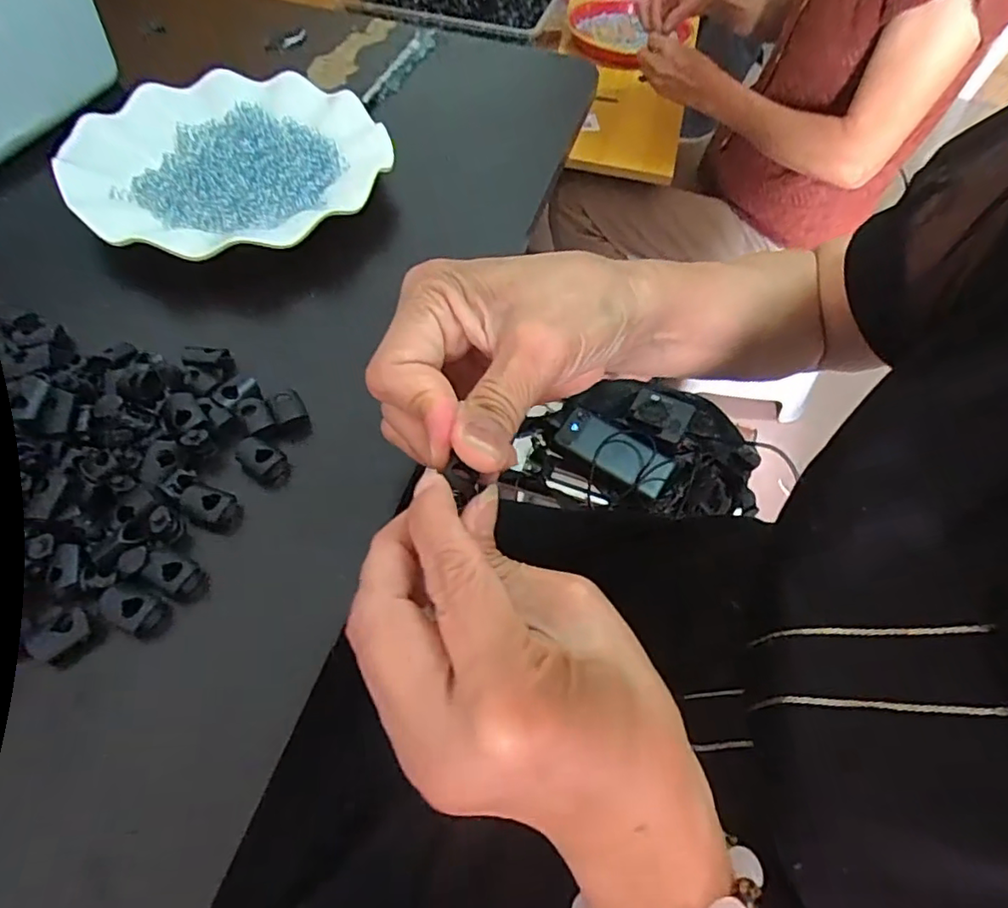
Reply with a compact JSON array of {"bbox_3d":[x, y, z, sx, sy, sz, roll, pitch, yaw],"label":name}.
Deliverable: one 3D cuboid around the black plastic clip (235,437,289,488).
[{"bbox_3d":[-0.109,0.004,0.269,0.021,0.014,0.015,35,61,18],"label":"black plastic clip"}]

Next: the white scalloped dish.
[{"bbox_3d":[-0.168,-0.183,0.373,0.180,0.020,0.181,2,57,-3],"label":"white scalloped dish"}]

